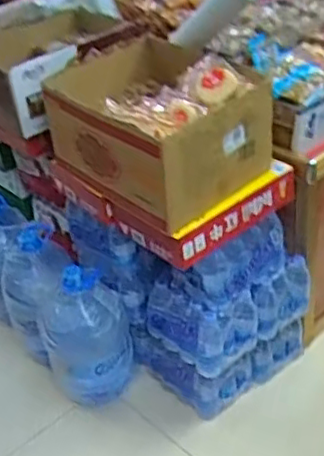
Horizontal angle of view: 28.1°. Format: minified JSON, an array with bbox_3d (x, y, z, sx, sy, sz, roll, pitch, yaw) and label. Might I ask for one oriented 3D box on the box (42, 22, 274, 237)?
[{"bbox_3d":[-0.018,-0.254,1.545,0.491,0.252,0.381,26,47,38],"label":"box"}]

